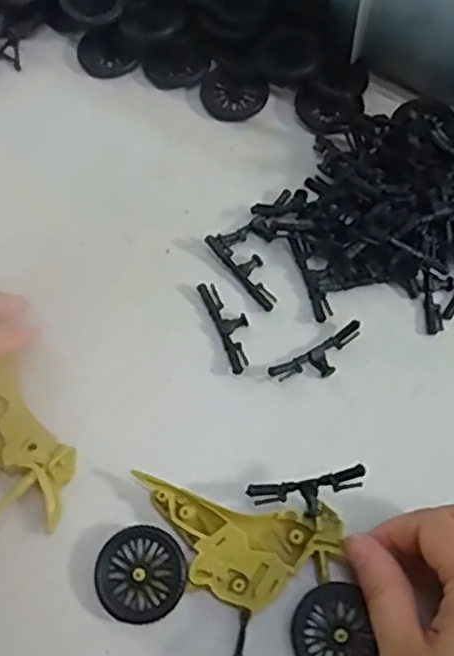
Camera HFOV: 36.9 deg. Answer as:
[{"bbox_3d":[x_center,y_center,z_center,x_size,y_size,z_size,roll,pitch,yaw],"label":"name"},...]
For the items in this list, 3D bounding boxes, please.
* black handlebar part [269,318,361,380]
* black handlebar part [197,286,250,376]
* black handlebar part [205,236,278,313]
[{"bbox_3d":[0.044,0.014,0.319,0.047,0.007,0.016,-27,70,-10],"label":"black handlebar part"},{"bbox_3d":[0.002,-0.002,0.327,0.016,0.004,0.047,-21,69,-8],"label":"black handlebar part"},{"bbox_3d":[0.010,-0.031,0.339,0.016,0.005,0.047,-38,72,-14],"label":"black handlebar part"}]

